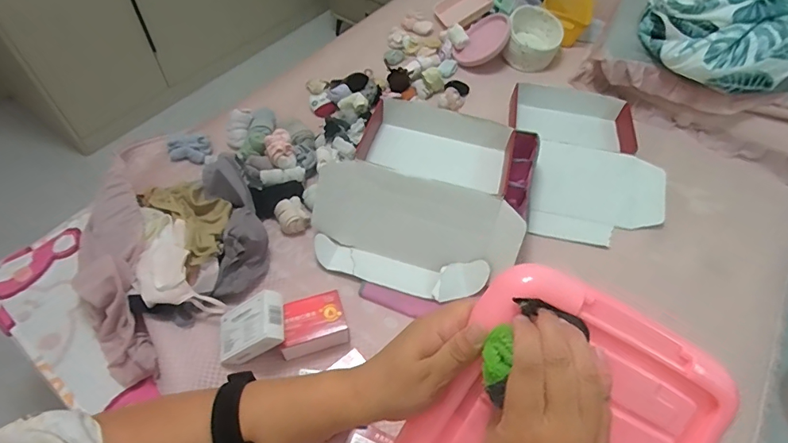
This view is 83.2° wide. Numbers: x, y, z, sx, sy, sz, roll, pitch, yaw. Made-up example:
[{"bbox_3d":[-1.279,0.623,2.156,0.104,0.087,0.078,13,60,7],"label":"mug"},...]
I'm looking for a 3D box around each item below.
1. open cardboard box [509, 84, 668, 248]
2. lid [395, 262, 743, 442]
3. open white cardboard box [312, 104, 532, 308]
[{"bbox_3d":[0.517,-0.186,1.243,0.394,0.090,0.536,5,54,0],"label":"open cardboard box"},{"bbox_3d":[0.108,0.175,0.324,0.188,0.024,0.252,29,96,2],"label":"lid"},{"bbox_3d":[0.073,-0.077,1.058,0.455,0.158,0.463,15,55,7],"label":"open white cardboard box"}]

